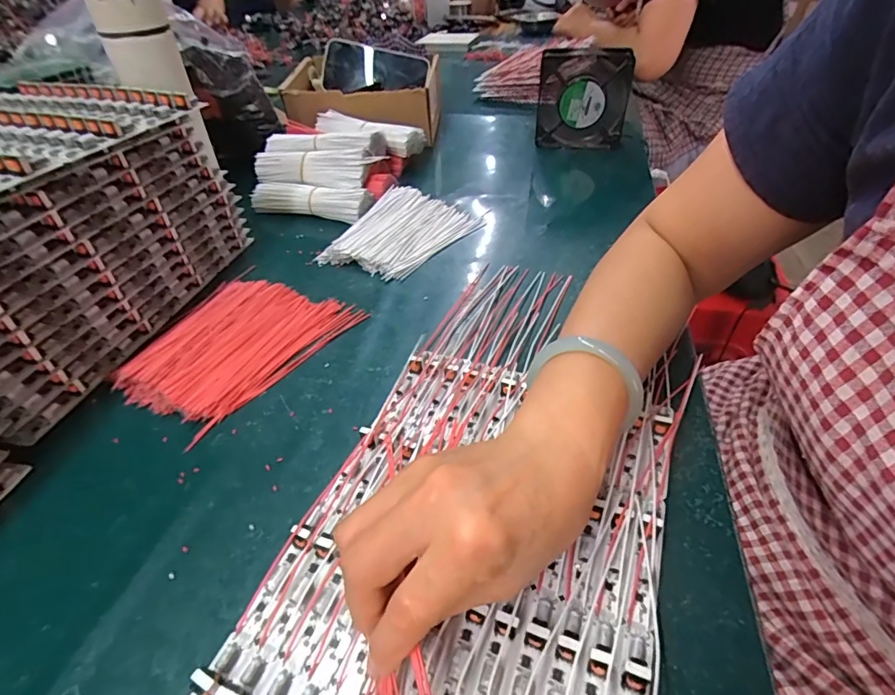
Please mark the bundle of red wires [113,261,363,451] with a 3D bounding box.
[{"bbox_3d":[-0.185,-0.011,0.408,0.140,0.018,0.174,24,49,27],"label":"bundle of red wires"}]

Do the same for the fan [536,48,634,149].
[{"bbox_3d":[0.186,-0.345,0.659,0.121,0.108,0.038,10,44,14],"label":"fan"}]

